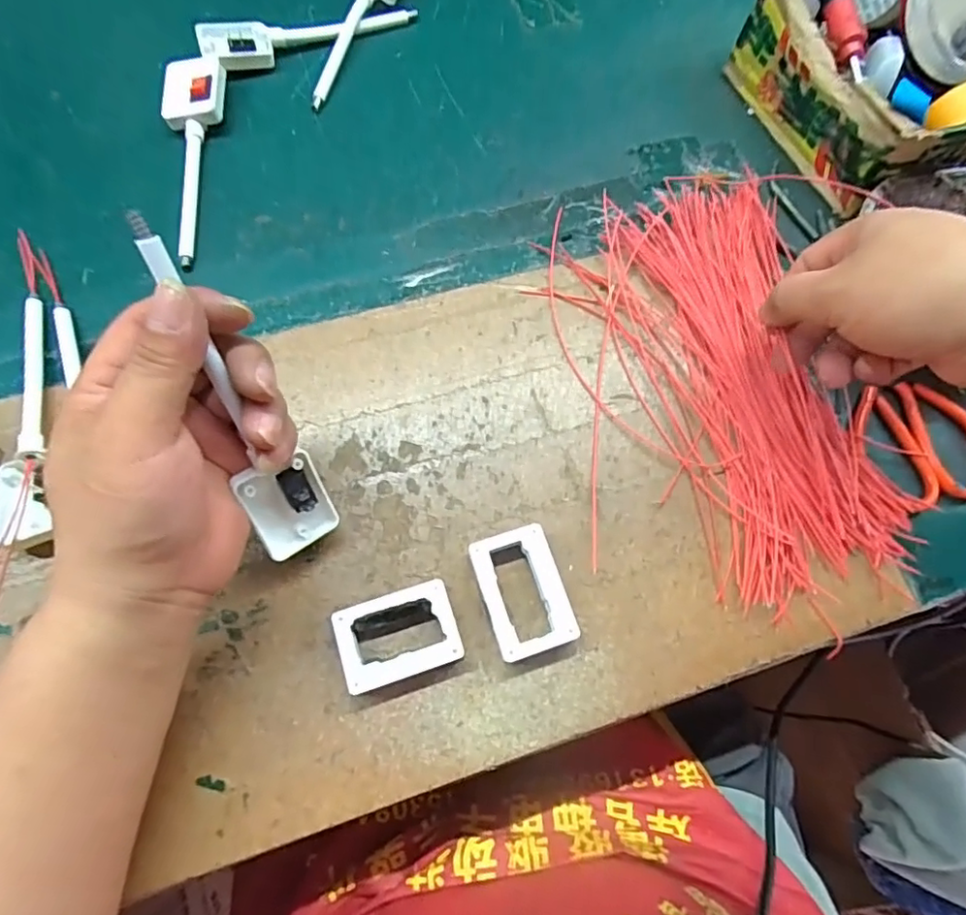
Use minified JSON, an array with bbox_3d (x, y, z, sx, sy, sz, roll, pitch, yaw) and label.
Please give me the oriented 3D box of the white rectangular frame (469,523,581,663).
[{"bbox_3d":[0.020,0.069,0.302,0.040,0.016,0.061,-16,73,-8],"label":"white rectangular frame"}]

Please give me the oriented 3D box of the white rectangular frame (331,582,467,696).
[{"bbox_3d":[-0.041,0.088,0.290,0.057,0.019,0.040,-17,73,-8],"label":"white rectangular frame"}]

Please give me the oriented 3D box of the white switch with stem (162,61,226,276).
[{"bbox_3d":[-0.196,-0.195,0.382,0.037,0.020,0.155,4,71,-2],"label":"white switch with stem"}]

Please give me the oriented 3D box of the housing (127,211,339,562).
[{"bbox_3d":[-0.104,-0.020,0.252,0.035,0.160,0.020,-21,36,-10],"label":"housing"}]

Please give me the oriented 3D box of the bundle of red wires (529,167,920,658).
[{"bbox_3d":[0.133,-0.049,0.348,0.167,0.017,0.273,-14,73,-7],"label":"bundle of red wires"}]

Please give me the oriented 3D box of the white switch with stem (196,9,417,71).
[{"bbox_3d":[-0.127,-0.313,0.427,0.151,0.020,0.038,-28,75,-12],"label":"white switch with stem"}]

